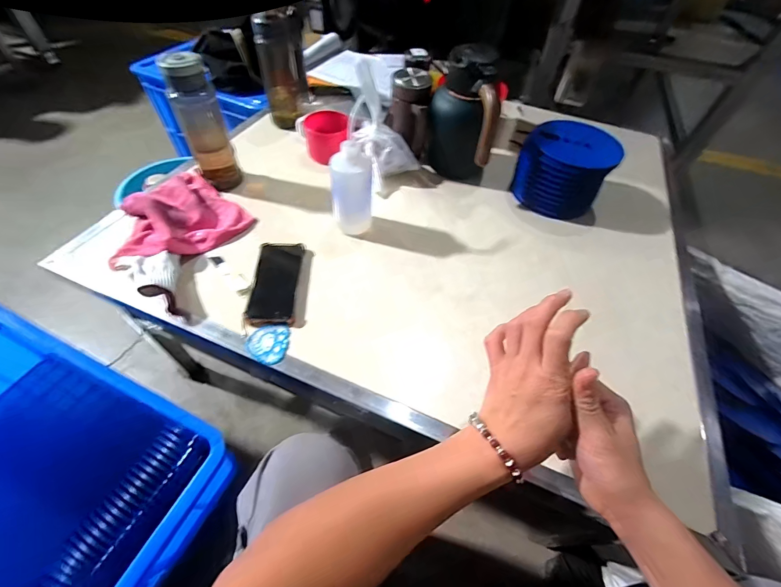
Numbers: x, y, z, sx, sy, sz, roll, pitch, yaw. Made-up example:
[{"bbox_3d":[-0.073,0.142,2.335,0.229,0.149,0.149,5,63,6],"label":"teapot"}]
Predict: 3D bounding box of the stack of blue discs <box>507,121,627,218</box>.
[{"bbox_3d":[0.357,-0.257,0.714,0.176,0.126,0.156,24,56,14],"label":"stack of blue discs"}]

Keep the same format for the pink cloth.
[{"bbox_3d":[-0.391,-0.138,0.605,0.195,0.053,0.226,36,58,20],"label":"pink cloth"}]

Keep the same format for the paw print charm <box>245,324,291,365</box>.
[{"bbox_3d":[-0.179,0.074,0.497,0.060,0.007,0.062,-3,53,-7],"label":"paw print charm"}]

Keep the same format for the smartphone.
[{"bbox_3d":[-0.185,-0.022,0.557,0.070,0.015,0.160,1,53,-4],"label":"smartphone"}]

